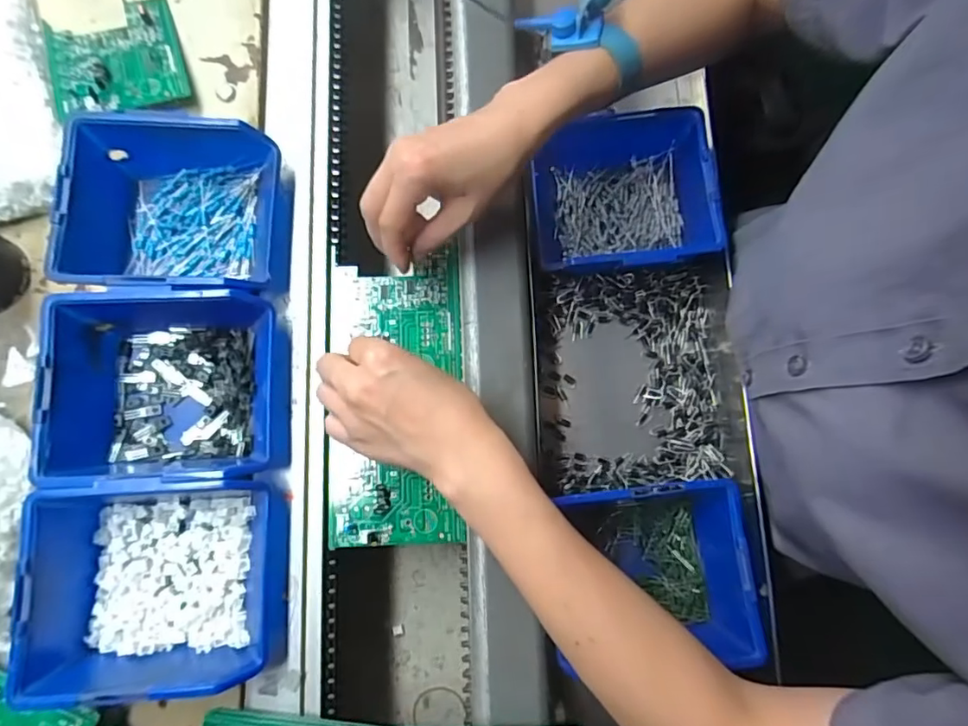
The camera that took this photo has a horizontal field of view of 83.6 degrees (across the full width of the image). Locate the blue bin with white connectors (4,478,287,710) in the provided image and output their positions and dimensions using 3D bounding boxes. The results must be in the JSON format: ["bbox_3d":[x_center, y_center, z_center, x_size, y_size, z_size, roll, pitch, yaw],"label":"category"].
[{"bbox_3d":[-0.203,0.134,0.336,0.141,0.060,0.117,-1,79,-1],"label":"blue bin with white connectors"}]

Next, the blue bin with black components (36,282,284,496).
[{"bbox_3d":[-0.207,0.017,0.359,0.136,0.066,0.119,-4,80,-1],"label":"blue bin with black components"}]

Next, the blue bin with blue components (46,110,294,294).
[{"bbox_3d":[-0.215,-0.105,0.383,0.142,0.064,0.122,2,79,0],"label":"blue bin with blue components"}]

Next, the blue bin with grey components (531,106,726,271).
[{"bbox_3d":[0.109,-0.133,0.428,0.131,0.058,0.130,-3,80,-1],"label":"blue bin with grey components"}]

